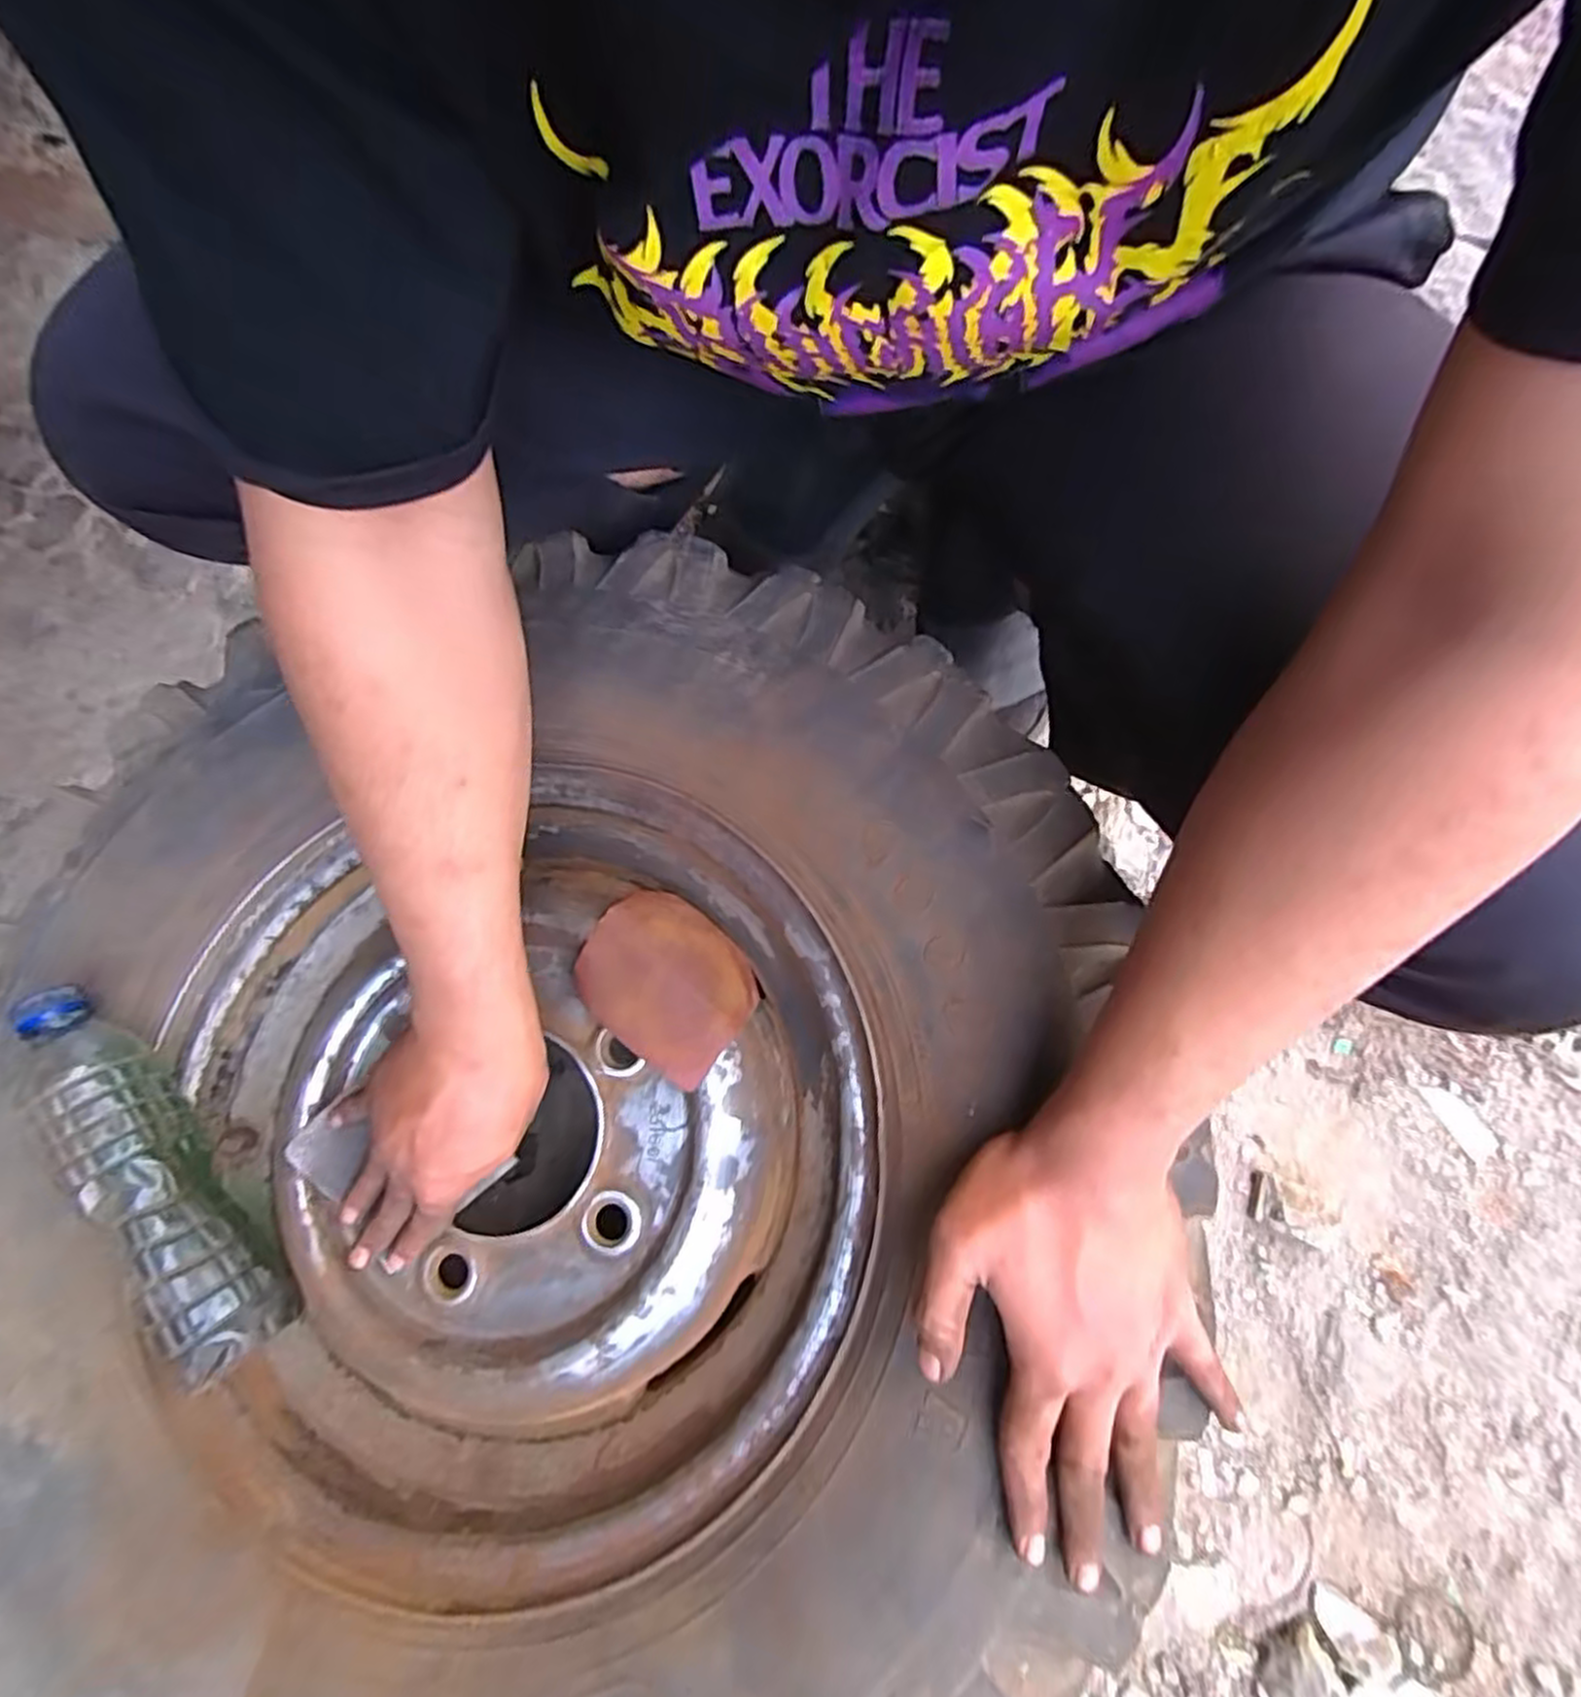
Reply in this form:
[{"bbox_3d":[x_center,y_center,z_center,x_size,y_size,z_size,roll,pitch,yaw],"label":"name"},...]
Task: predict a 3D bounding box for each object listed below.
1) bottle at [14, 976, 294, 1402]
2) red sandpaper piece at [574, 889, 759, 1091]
[{"bbox_3d":[-0.360,0.181,0.433,0.058,0.062,0.230,-30,85,-41],"label":"bottle"},{"bbox_3d":[-0.074,0.080,0.469,0.106,0.033,0.086,39,81,12],"label":"red sandpaper piece"}]

